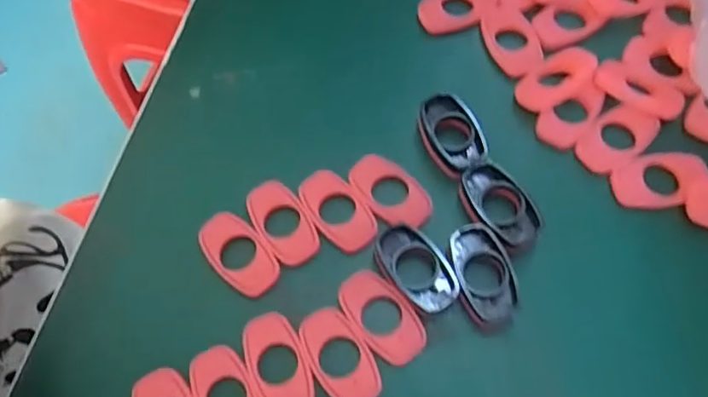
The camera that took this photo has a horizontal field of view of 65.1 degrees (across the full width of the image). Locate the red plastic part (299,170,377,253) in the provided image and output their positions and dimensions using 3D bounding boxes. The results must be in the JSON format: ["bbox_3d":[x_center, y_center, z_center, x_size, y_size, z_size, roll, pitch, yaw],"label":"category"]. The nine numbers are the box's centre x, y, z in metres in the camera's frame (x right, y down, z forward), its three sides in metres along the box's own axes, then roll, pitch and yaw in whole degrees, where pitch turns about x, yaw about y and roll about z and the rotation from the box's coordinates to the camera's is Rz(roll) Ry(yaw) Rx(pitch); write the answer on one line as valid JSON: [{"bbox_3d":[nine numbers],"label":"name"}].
[{"bbox_3d":[-0.006,0.004,0.196,0.019,0.004,0.031,-32,69,-11],"label":"red plastic part"}]

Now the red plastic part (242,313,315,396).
[{"bbox_3d":[-0.024,0.052,0.176,0.018,0.004,0.032,-23,68,-7],"label":"red plastic part"}]

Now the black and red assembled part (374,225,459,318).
[{"bbox_3d":[0.021,0.023,0.183,0.019,0.008,0.030,-39,71,-13],"label":"black and red assembled part"}]

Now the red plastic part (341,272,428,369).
[{"bbox_3d":[0.009,0.038,0.181,0.019,0.004,0.032,-39,71,-13],"label":"red plastic part"}]

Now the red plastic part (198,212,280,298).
[{"bbox_3d":[-0.040,0.019,0.192,0.018,0.004,0.032,-40,71,-13],"label":"red plastic part"}]

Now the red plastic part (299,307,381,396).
[{"bbox_3d":[-0.004,0.050,0.176,0.018,0.004,0.032,-32,69,-11],"label":"red plastic part"}]

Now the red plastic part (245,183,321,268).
[{"bbox_3d":[-0.025,0.008,0.196,0.018,0.004,0.032,-35,70,-12],"label":"red plastic part"}]

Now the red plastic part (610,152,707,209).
[{"bbox_3d":[0.106,-0.007,0.192,0.029,0.005,0.019,-2,67,2],"label":"red plastic part"}]

